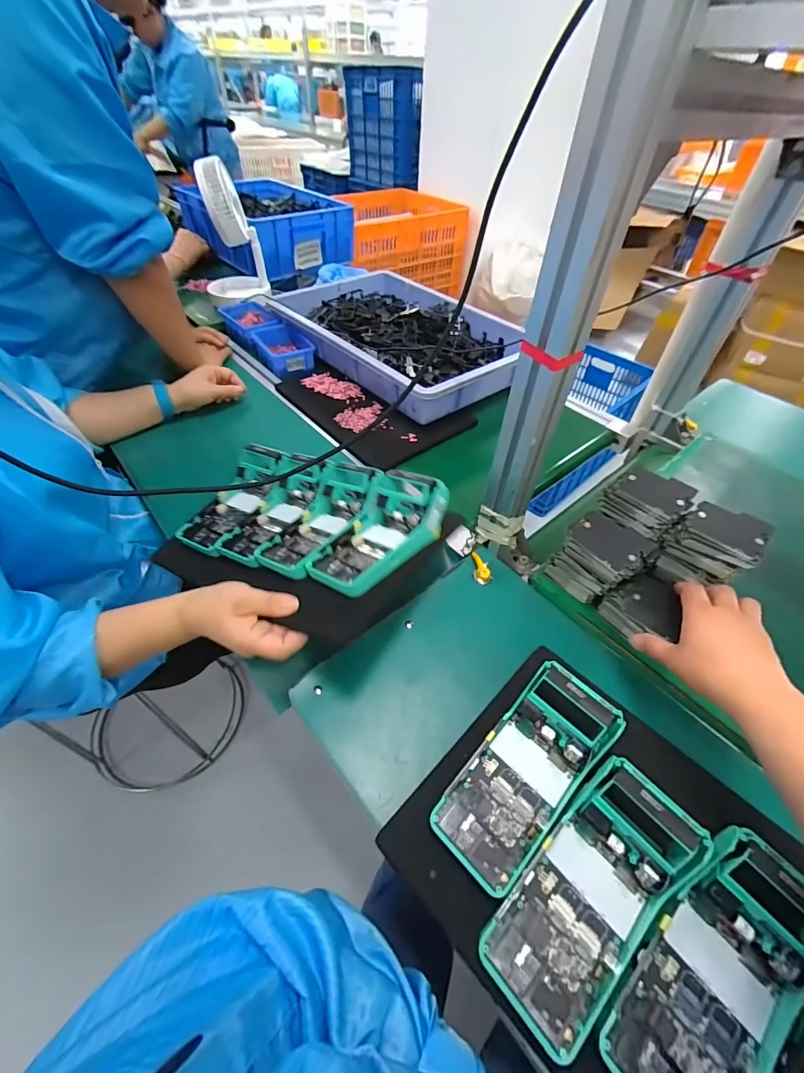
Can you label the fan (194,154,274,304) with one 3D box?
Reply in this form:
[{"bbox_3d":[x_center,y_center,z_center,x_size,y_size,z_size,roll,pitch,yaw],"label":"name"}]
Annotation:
[{"bbox_3d":[-0.442,-0.768,1.058,0.152,0.275,0.172,-16,49,-16],"label":"fan"}]

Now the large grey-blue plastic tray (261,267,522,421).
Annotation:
[{"bbox_3d":[-0.001,-0.467,0.978,0.392,0.086,0.569,-32,55,-28],"label":"large grey-blue plastic tray"}]

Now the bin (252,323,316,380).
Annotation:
[{"bbox_3d":[-0.268,-0.427,0.958,0.106,0.050,0.157,-23,51,-22],"label":"bin"}]

